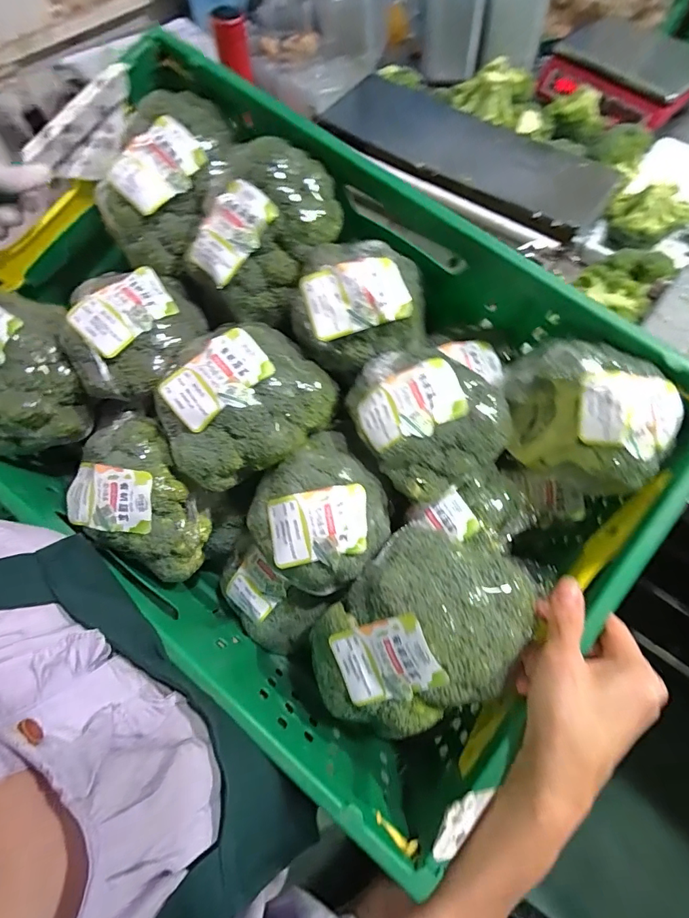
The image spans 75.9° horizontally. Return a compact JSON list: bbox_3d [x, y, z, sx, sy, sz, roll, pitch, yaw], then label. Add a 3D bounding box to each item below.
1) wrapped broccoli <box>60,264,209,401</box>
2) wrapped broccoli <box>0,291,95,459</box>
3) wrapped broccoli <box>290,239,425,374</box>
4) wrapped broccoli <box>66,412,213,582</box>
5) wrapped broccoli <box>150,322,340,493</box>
[{"bbox_3d":[-0.171,-0.108,0.368,0.115,0.060,0.088,-33,58,-21],"label":"wrapped broccoli"},{"bbox_3d":[-0.276,-0.065,0.363,0.114,0.101,0.085,-36,59,-23],"label":"wrapped broccoli"},{"bbox_3d":[0.010,-0.127,0.360,0.105,0.065,0.081,-5,52,-1],"label":"wrapped broccoli"},{"bbox_3d":[-0.163,0.037,0.353,0.103,0.087,0.083,37,62,26],"label":"wrapped broccoli"},{"bbox_3d":[-0.075,-0.044,0.341,0.127,0.073,0.082,-26,56,-17],"label":"wrapped broccoli"}]

